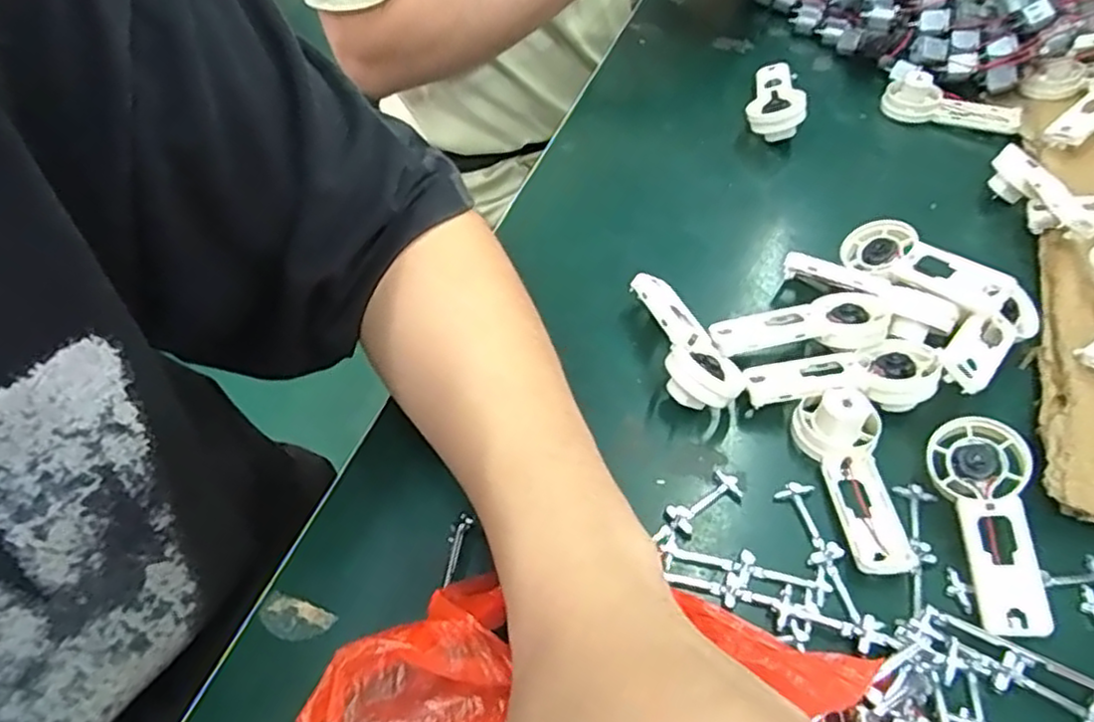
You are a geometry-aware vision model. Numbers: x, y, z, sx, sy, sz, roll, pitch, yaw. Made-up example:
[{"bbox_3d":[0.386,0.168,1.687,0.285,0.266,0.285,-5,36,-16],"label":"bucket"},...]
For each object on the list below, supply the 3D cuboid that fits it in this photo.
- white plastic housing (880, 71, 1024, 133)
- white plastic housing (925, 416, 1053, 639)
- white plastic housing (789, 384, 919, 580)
[{"bbox_3d":[0.301,-0.190,0.524,0.092,0.028,0.022,16,53,10],"label":"white plastic housing"},{"bbox_3d":[0.193,0.069,0.304,0.039,0.009,0.094,-12,56,25],"label":"white plastic housing"},{"bbox_3d":[0.139,0.054,0.323,0.039,0.027,0.084,5,52,2],"label":"white plastic housing"}]

